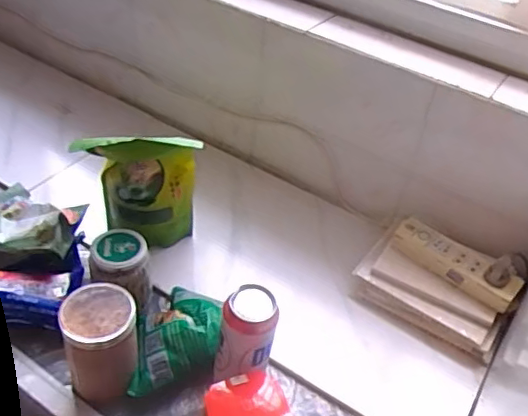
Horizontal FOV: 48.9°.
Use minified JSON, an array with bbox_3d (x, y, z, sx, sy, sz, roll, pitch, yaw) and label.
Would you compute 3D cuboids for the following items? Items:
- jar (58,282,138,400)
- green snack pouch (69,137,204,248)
[{"bbox_3d":[-0.193,0.164,0.701,0.081,0.121,0.079,1,39,-1],"label":"jar"},{"bbox_3d":[-0.176,-0.015,0.850,0.162,0.231,0.088,-6,39,-9],"label":"green snack pouch"}]

